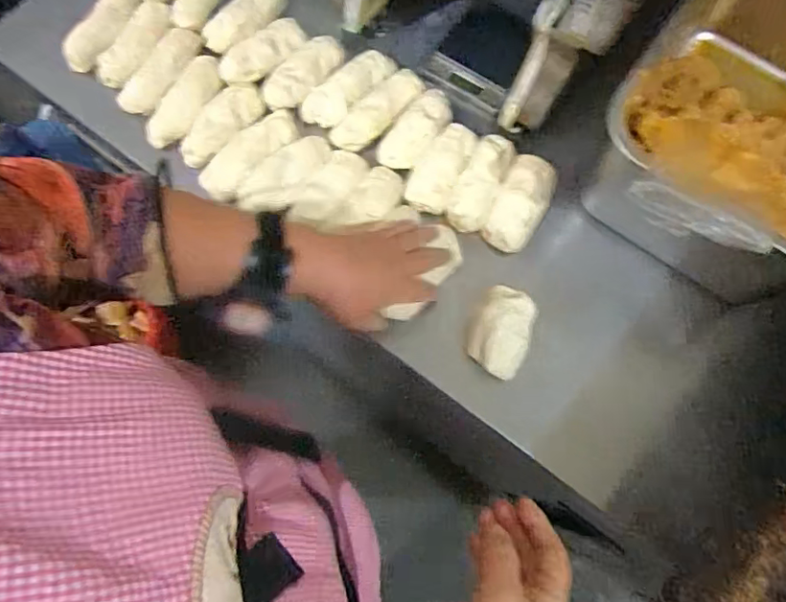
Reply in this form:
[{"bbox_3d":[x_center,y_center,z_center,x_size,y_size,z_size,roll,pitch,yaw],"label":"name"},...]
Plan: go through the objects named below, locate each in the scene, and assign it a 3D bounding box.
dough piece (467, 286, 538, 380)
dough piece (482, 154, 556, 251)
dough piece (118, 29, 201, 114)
[{"bbox_3d":[0.107,0.029,0.550,0.055,0.030,0.083,22,74,5],"label":"dough piece"},{"bbox_3d":[0.138,-0.108,0.600,0.052,0.034,0.106,29,74,7],"label":"dough piece"},{"bbox_3d":[-0.258,-0.258,0.628,0.050,0.034,0.117,42,77,11],"label":"dough piece"}]

